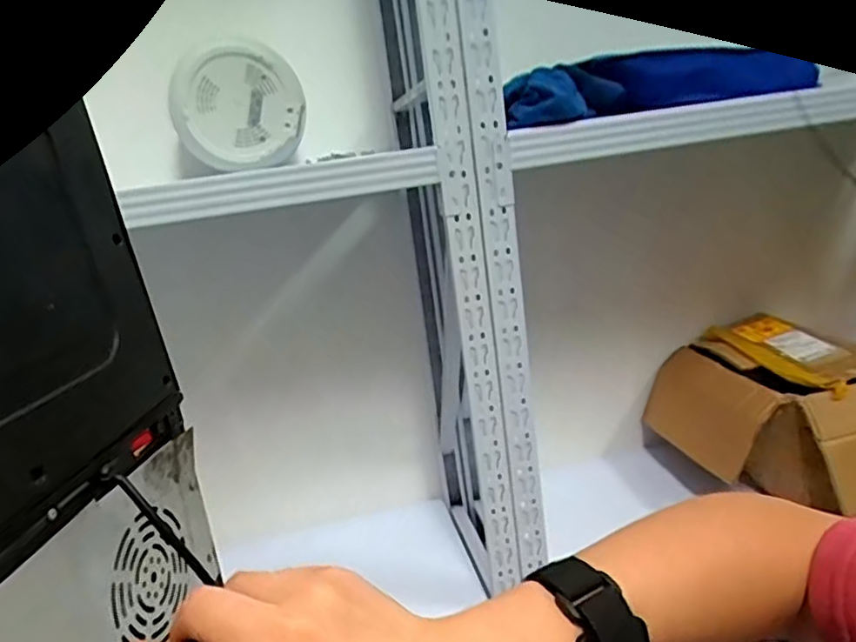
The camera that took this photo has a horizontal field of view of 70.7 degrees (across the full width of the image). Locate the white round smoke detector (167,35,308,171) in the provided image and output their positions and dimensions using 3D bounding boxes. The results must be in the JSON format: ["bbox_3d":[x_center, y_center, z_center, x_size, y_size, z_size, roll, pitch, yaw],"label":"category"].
[{"bbox_3d":[-0.309,-0.351,0.979,0.209,0.190,0.040,-15,22,-10],"label":"white round smoke detector"}]

